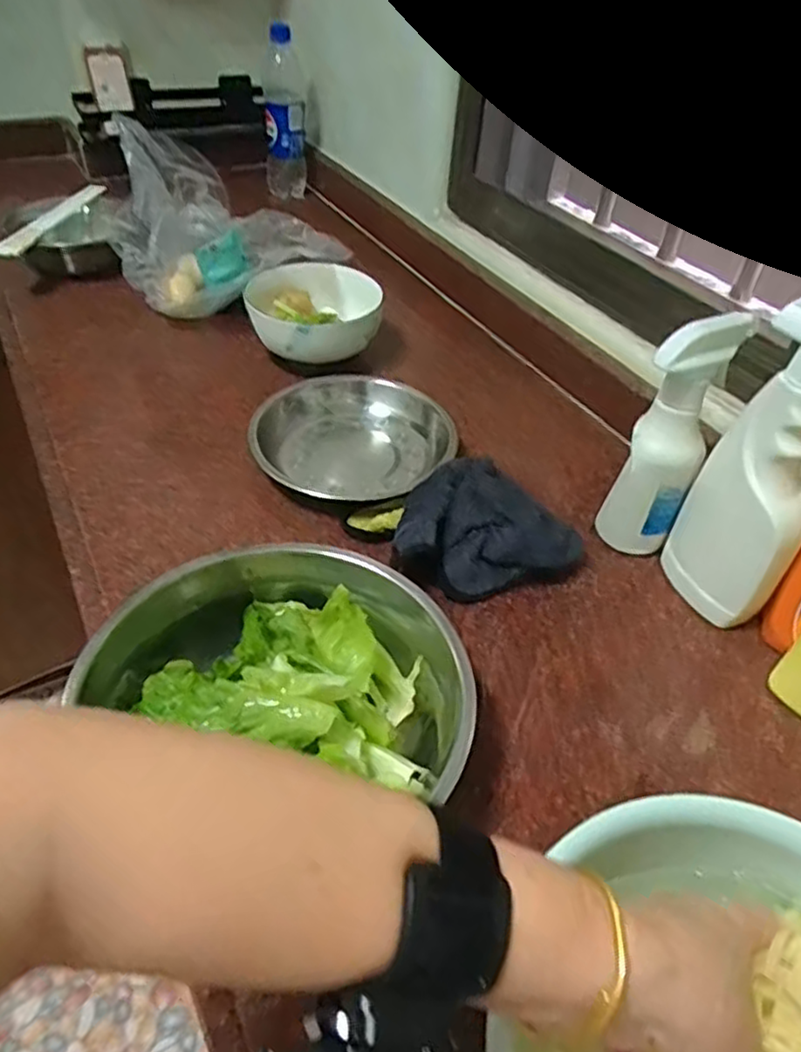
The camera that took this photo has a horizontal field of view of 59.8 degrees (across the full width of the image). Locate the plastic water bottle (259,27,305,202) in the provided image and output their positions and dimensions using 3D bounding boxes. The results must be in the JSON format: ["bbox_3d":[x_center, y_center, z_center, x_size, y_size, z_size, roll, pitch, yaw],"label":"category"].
[{"bbox_3d":[-0.183,-0.639,1.085,0.066,0.222,0.064,-2,44,-7],"label":"plastic water bottle"}]

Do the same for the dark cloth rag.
[{"bbox_3d":[0.060,0.009,0.564,0.127,0.055,0.127,36,52,29],"label":"dark cloth rag"}]

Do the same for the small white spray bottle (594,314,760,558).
[{"bbox_3d":[0.211,-0.067,0.547,0.055,0.192,0.060,27,46,21],"label":"small white spray bottle"}]

